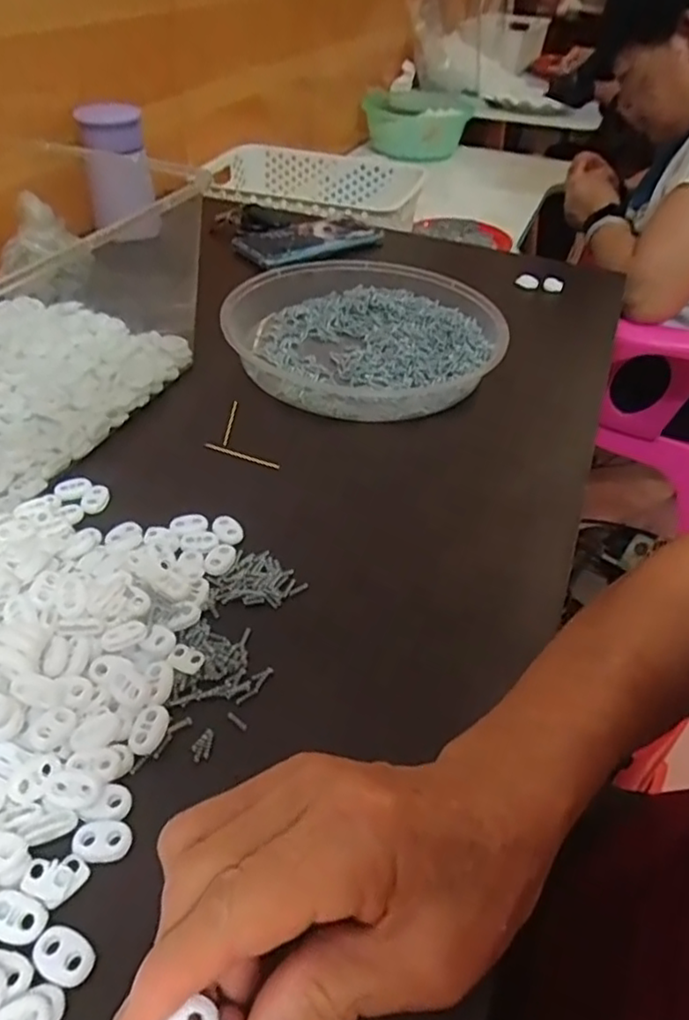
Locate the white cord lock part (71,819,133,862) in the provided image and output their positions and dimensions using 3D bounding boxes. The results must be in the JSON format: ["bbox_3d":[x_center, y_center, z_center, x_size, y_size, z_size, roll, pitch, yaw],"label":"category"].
[{"bbox_3d":[-0.097,0.132,0.263,0.022,0.004,0.015,-2,43,-7],"label":"white cord lock part"}]

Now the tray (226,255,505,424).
[{"bbox_3d":[0.015,-0.155,0.565,0.232,0.039,0.209,25,46,21],"label":"tray"}]

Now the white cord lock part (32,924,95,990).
[{"bbox_3d":[-0.101,0.160,0.235,0.022,0.004,0.015,21,45,17],"label":"white cord lock part"}]

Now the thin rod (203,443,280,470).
[{"bbox_3d":[-0.072,-0.039,0.460,0.058,0.004,0.004,19,44,14],"label":"thin rod"}]

